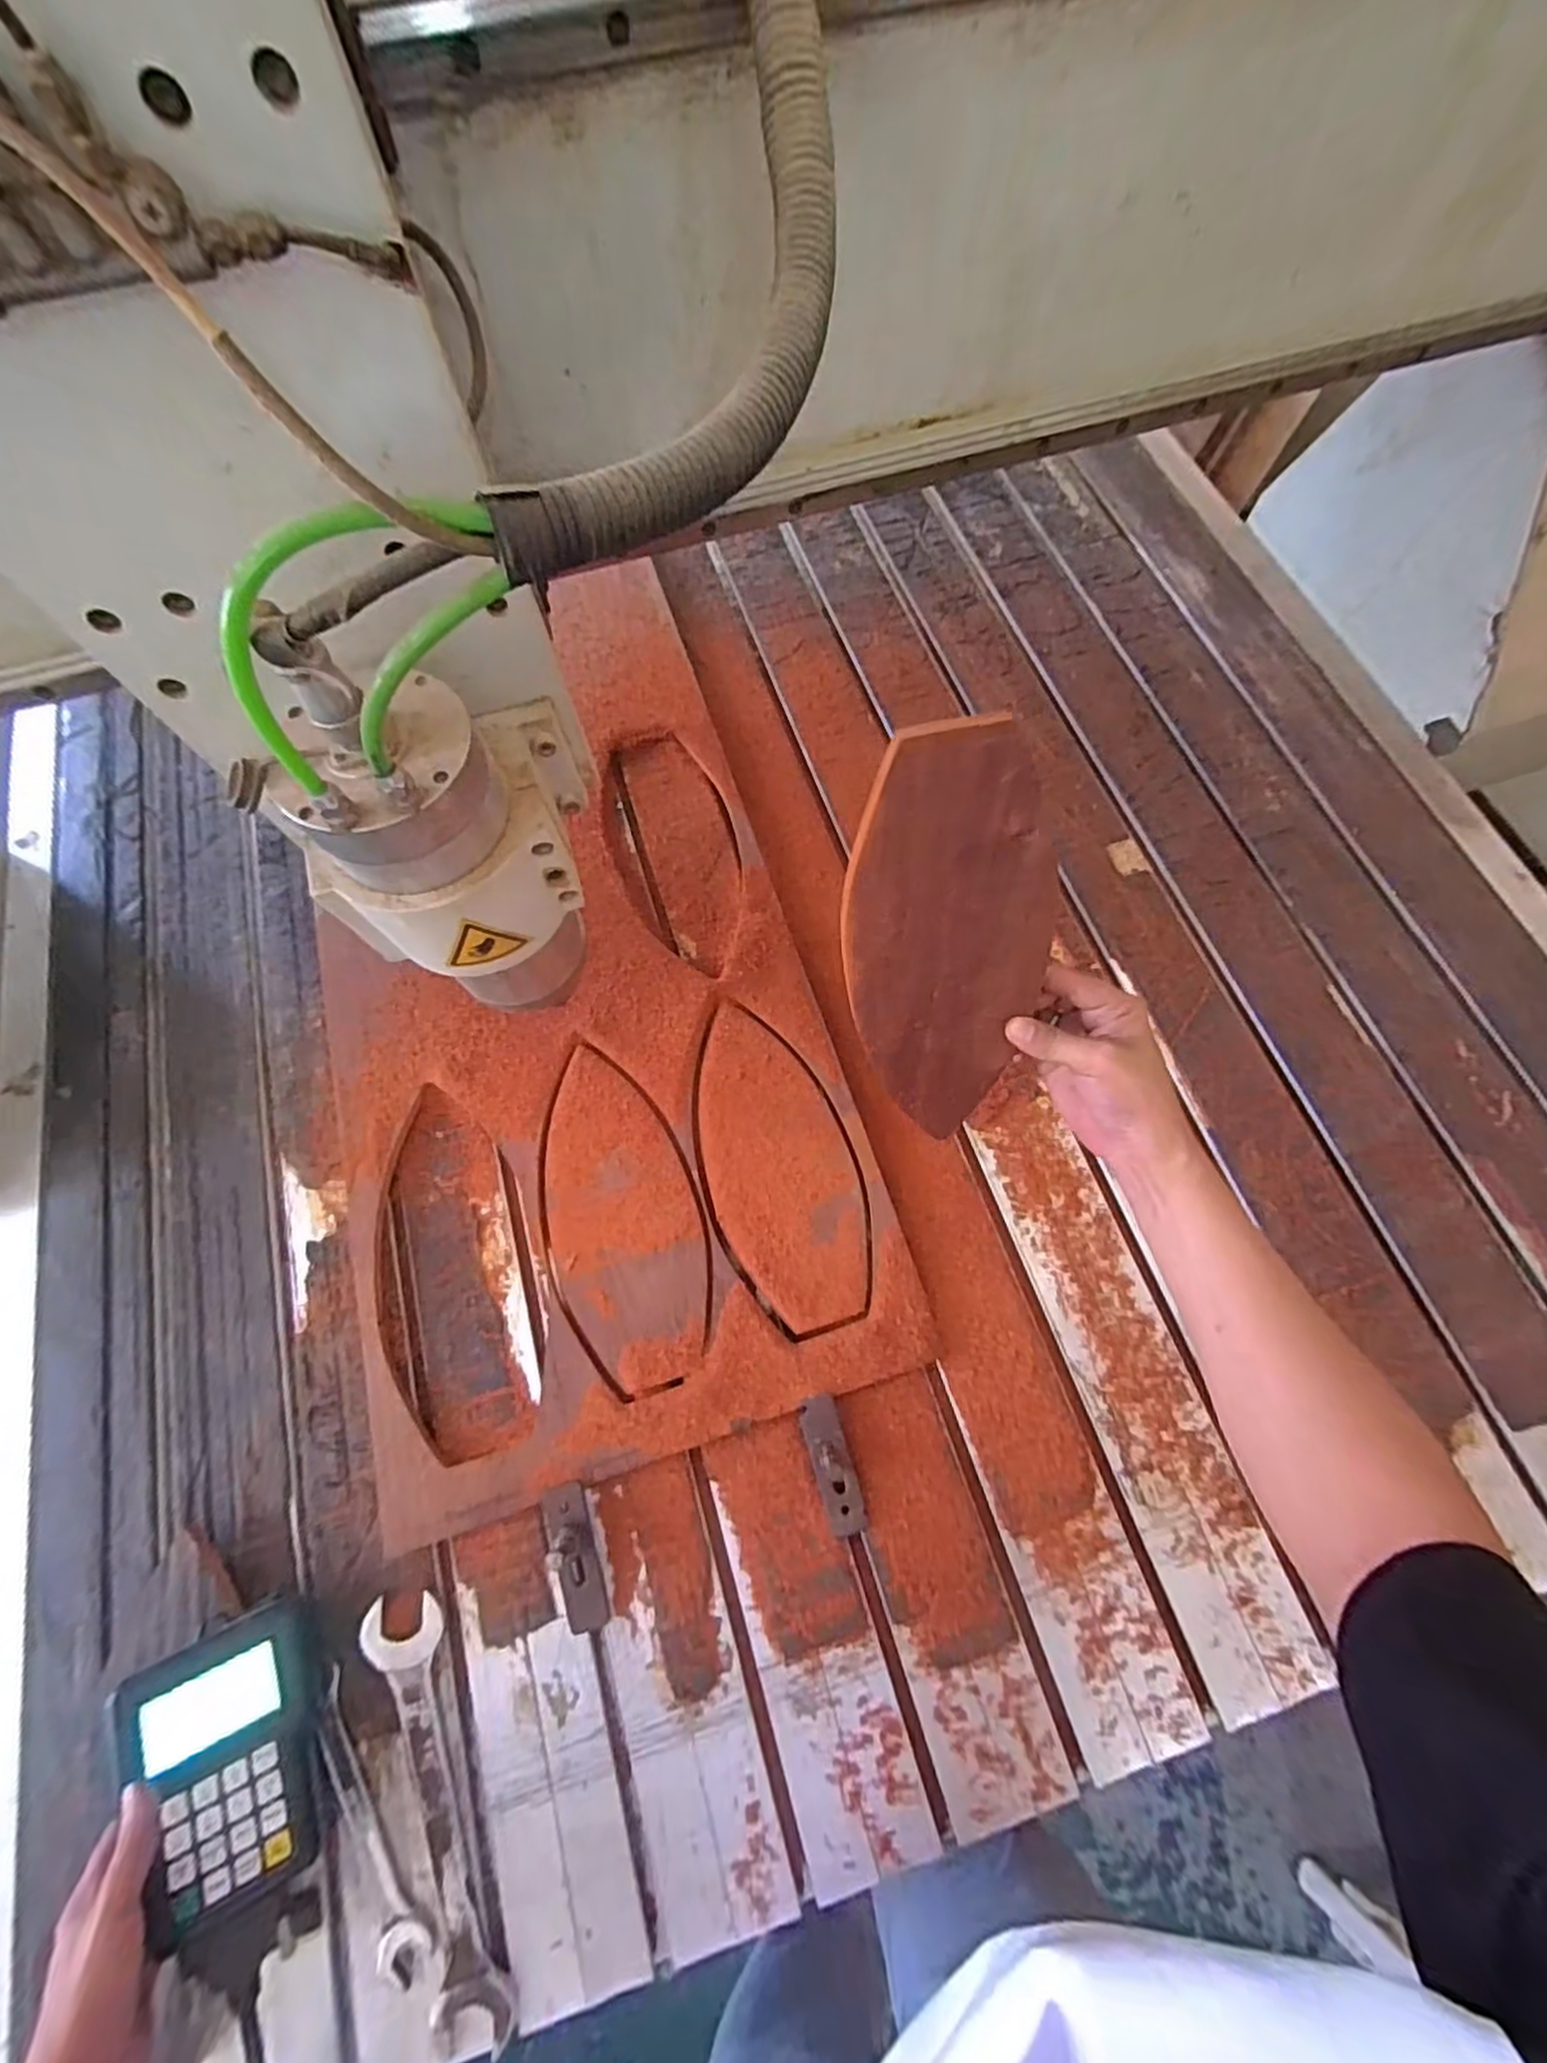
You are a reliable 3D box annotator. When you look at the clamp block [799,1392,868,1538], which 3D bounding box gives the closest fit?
[{"bbox_3d":[0.047,0.331,0.548,0.029,0.020,0.098,-15,70,-4],"label":"clamp block"}]

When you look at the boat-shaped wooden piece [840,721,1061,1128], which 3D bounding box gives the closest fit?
[{"bbox_3d":[0.103,-0.037,0.417,0.115,0.274,0.006,-14,41,6],"label":"boat-shaped wooden piece"}]

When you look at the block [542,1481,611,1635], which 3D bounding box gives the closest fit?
[{"bbox_3d":[-0.146,0.388,0.520,0.031,0.044,0.098,-15,83,-4],"label":"block"}]

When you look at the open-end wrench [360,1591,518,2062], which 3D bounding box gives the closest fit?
[{"bbox_3d":[-0.229,0.526,0.487,0.049,0.012,0.247,-21,71,-6],"label":"open-end wrench"}]

